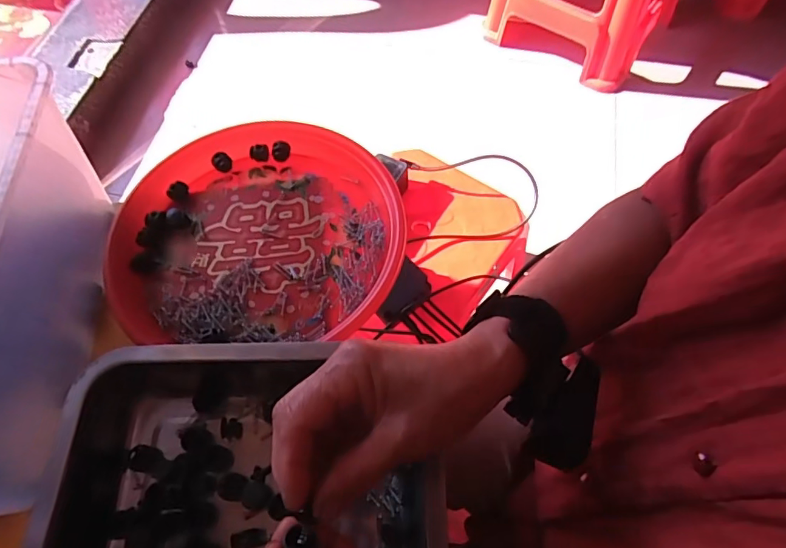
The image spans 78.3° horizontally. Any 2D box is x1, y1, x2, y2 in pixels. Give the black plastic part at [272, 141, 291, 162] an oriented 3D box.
[{"bbox_3d":[-0.104,-0.114,0.447,0.017,0.012,0.014,-16,63,-7],"label":"black plastic part"}]

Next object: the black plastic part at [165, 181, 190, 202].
[{"bbox_3d":[-0.191,-0.073,0.428,0.017,0.008,0.018,1,62,2],"label":"black plastic part"}]

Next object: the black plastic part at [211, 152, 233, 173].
[{"bbox_3d":[-0.157,-0.103,0.444,0.018,0.004,0.018,1,87,-24],"label":"black plastic part"}]

